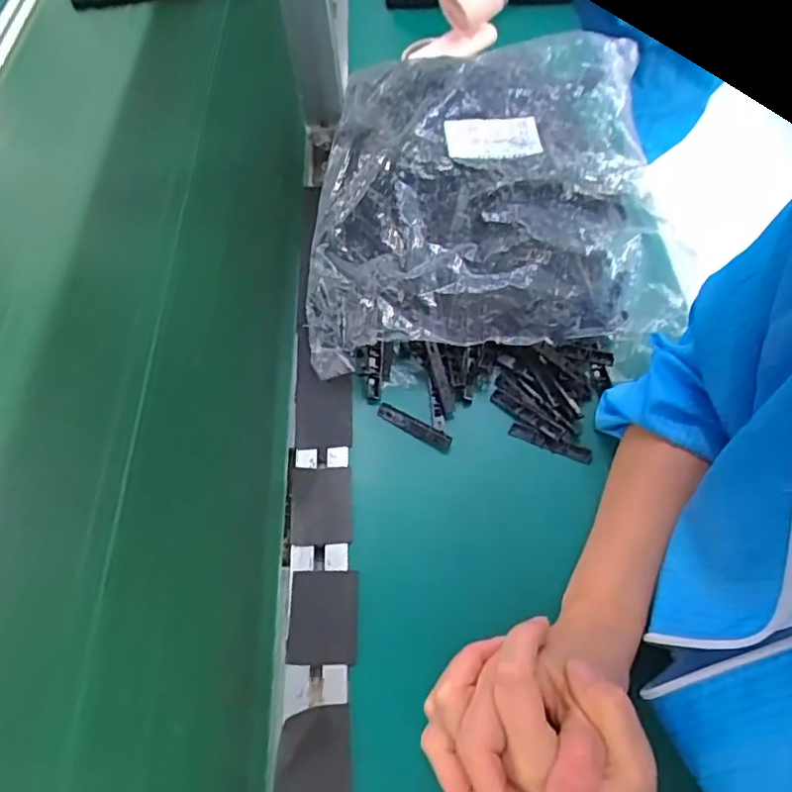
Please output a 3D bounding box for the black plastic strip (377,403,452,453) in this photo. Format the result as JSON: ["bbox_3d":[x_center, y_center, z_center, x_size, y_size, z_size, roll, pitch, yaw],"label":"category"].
[{"bbox_3d":[0.015,0.024,0.462,0.064,0.007,0.014,27,63,18],"label":"black plastic strip"}]

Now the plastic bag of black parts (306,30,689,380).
[{"bbox_3d":[0.078,-0.180,0.530,0.304,0.103,0.327,-1,58,2],"label":"plastic bag of black parts"}]

